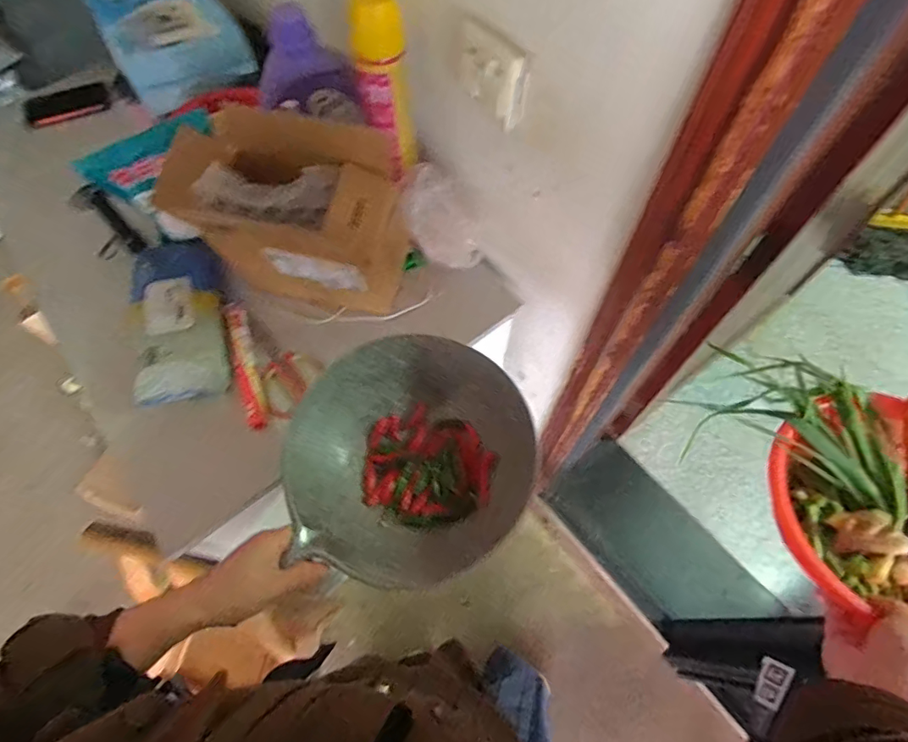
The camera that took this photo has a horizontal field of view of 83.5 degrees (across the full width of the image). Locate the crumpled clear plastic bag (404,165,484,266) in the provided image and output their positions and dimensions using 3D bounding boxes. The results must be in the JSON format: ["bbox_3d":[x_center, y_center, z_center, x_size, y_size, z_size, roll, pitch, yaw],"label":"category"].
[{"bbox_3d":[-0.013,-0.229,0.757,0.114,0.119,0.104,13,68,7],"label":"crumpled clear plastic bag"}]

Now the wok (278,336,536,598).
[{"bbox_3d":[-0.046,0.090,0.511,0.231,0.075,0.232,-1,67,1],"label":"wok"}]

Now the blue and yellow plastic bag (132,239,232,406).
[{"bbox_3d":[-0.410,-0.090,0.743,0.133,0.056,0.269,-18,68,-6],"label":"blue and yellow plastic bag"}]

